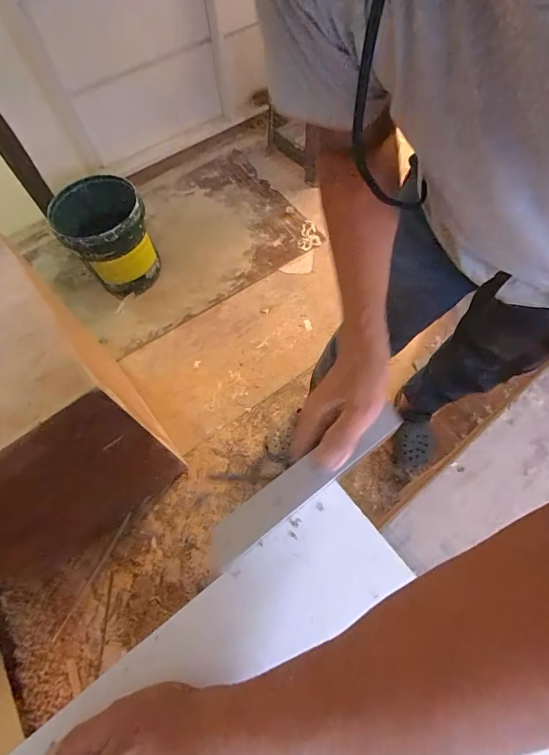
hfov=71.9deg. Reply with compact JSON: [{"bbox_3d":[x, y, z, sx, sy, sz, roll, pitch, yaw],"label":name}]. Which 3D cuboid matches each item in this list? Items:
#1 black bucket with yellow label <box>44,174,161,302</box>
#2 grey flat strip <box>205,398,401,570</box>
[{"bbox_3d":[-0.572,-0.478,1.336,0.282,0.302,0.311,-32,66,-12],"label":"black bucket with yellow label"},{"bbox_3d":[0.030,0.090,0.339,0.210,0.009,0.031,-35,70,-15],"label":"grey flat strip"}]

